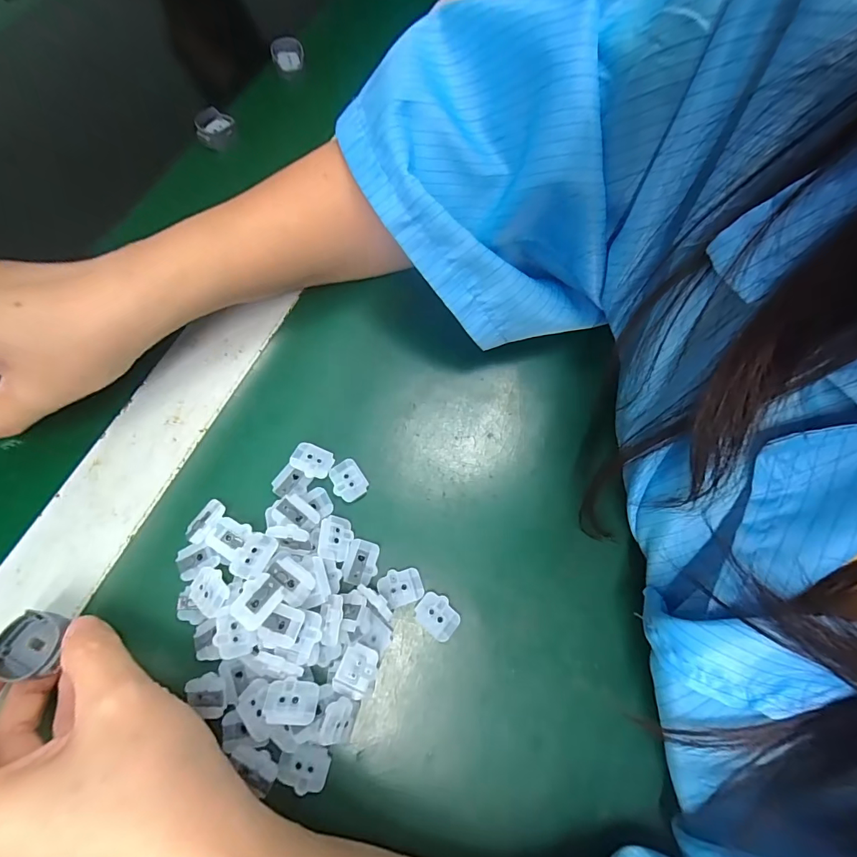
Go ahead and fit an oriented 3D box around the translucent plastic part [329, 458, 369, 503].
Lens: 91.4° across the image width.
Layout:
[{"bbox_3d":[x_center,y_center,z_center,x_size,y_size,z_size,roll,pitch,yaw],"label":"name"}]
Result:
[{"bbox_3d":[-0.043,0.028,0.222,0.017,0.004,0.022,-34,76,-13],"label":"translucent plastic part"}]

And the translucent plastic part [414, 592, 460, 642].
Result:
[{"bbox_3d":[0.005,0.090,0.202,0.021,0.004,0.016,39,74,10],"label":"translucent plastic part"}]

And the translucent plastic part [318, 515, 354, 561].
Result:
[{"bbox_3d":[-0.046,0.054,0.207,0.015,0.007,0.021,6,71,-1],"label":"translucent plastic part"}]

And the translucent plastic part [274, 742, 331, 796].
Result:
[{"bbox_3d":[-0.054,0.146,0.180,0.021,0.004,0.017,9,71,0],"label":"translucent plastic part"}]

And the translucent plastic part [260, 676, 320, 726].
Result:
[{"bbox_3d":[-0.059,0.116,0.178,0.022,0.005,0.017,9,41,-5],"label":"translucent plastic part"}]

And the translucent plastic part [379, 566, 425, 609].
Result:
[{"bbox_3d":[-0.014,0.078,0.206,0.021,0.004,0.016,-15,73,-8],"label":"translucent plastic part"}]

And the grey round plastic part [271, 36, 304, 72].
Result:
[{"bbox_3d":[-0.113,-0.300,0.336,0.024,0.012,0.025,1,71,-2],"label":"grey round plastic part"}]

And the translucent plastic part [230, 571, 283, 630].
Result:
[{"bbox_3d":[-0.076,0.076,0.185,0.017,0.008,0.021,38,74,10],"label":"translucent plastic part"}]

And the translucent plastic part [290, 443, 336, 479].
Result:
[{"bbox_3d":[-0.063,0.016,0.223,0.021,0.004,0.017,25,72,6],"label":"translucent plastic part"}]

